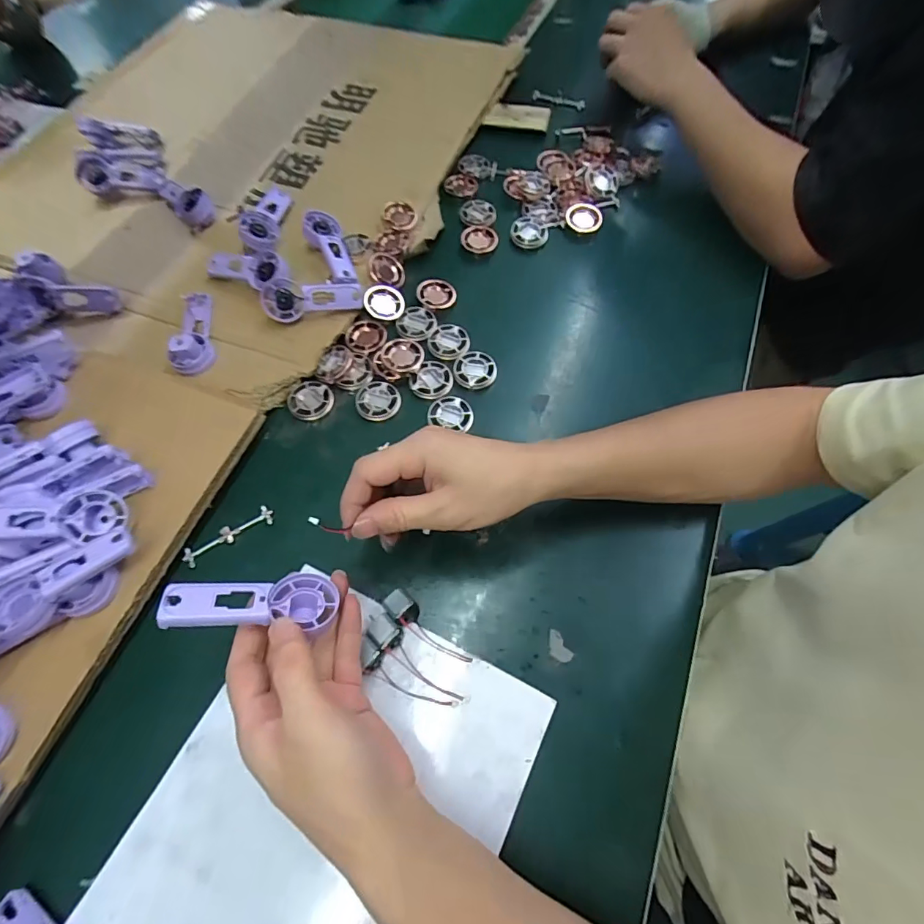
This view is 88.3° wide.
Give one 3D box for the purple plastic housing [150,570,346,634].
[{"bbox_3d":[-0.122,0.083,0.277,0.091,0.030,0.036,6,60,-27],"label":"purple plastic housing"}]

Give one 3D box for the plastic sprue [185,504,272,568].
[{"bbox_3d":[-0.188,0.059,0.383,0.072,0.004,0.016,-30,67,-14],"label":"plastic sprue"}]

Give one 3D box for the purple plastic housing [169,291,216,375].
[{"bbox_3d":[-0.256,-0.123,0.453,0.035,0.026,0.099,-14,64,-6],"label":"purple plastic housing"}]

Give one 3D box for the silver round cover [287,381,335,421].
[{"bbox_3d":[-0.139,-0.056,0.438,0.040,0.009,0.039,0,63,0],"label":"silver round cover"}]

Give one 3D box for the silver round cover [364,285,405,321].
[{"bbox_3d":[-0.077,-0.160,0.477,0.038,0.009,0.038,3,74,-12],"label":"silver round cover"}]

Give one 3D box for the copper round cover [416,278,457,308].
[{"bbox_3d":[-0.026,-0.174,0.487,0.039,0.012,0.033,-5,63,-2],"label":"copper round cover"}]

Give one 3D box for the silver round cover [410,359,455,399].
[{"bbox_3d":[-0.027,-0.078,0.442,0.037,0.004,0.040,0,63,0],"label":"silver round cover"}]

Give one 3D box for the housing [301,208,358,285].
[{"bbox_3d":[-0.136,-0.218,0.485,0.035,0.026,0.092,-19,64,-8],"label":"housing"}]

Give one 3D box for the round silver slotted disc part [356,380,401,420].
[{"bbox_3d":[-0.077,-0.055,0.437,0.040,0.011,0.038,0,63,0],"label":"round silver slotted disc part"}]

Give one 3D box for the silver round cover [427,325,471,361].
[{"bbox_3d":[-0.012,-0.118,0.460,0.038,0.004,0.038,0,63,0],"label":"silver round cover"}]

